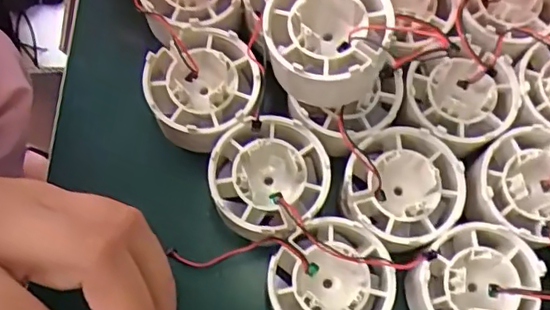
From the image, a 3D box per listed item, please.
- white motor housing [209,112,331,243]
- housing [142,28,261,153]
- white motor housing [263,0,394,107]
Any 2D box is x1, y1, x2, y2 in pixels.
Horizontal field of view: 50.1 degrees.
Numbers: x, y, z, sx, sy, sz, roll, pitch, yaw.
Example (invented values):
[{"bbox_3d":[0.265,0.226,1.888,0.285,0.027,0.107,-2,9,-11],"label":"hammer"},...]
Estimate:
[{"bbox_3d":[-0.003,0.013,0.275,0.050,0.045,0.050,1,72,-3],"label":"white motor housing"},{"bbox_3d":[-0.033,-0.030,0.279,0.052,0.028,0.052,1,72,-3],"label":"housing"},{"bbox_3d":[0.021,-0.048,0.255,0.051,0.043,0.056,9,72,0],"label":"white motor housing"}]

